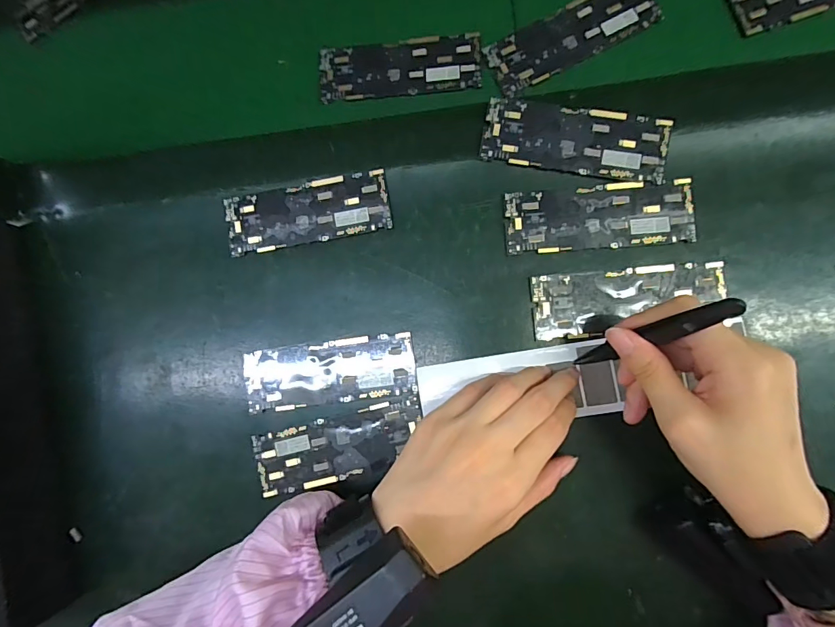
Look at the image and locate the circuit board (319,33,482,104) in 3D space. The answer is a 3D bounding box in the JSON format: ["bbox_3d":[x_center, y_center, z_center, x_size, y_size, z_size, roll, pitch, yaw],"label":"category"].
[{"bbox_3d":[-0.014,-0.186,0.319,0.121,0.004,0.043,-3,85,6],"label":"circuit board"}]

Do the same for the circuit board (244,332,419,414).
[{"bbox_3d":[-0.063,0.043,0.303,0.124,0.004,0.045,-7,84,6],"label":"circuit board"}]

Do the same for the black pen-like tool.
[{"bbox_3d":[0.128,0.014,0.235,0.012,0.113,0.012,-33,82,-21],"label":"black pen-like tool"}]

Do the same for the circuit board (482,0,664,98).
[{"bbox_3d":[0.111,-0.203,0.307,0.120,0.004,0.045,-29,83,3],"label":"circuit board"}]

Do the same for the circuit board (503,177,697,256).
[{"bbox_3d":[0.124,-0.067,0.289,0.124,0.004,0.044,-4,85,6],"label":"circuit board"}]

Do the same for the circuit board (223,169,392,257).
[{"bbox_3d":[-0.082,-0.074,0.312,0.123,0.007,0.043,-10,84,5],"label":"circuit board"}]

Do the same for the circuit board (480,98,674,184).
[{"bbox_3d":[0.109,-0.121,0.293,0.123,0.008,0.044,11,86,7],"label":"circuit board"}]

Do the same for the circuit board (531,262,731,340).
[{"bbox_3d":[0.142,-0.009,0.284,0.124,0.004,0.044,-5,84,6],"label":"circuit board"}]

